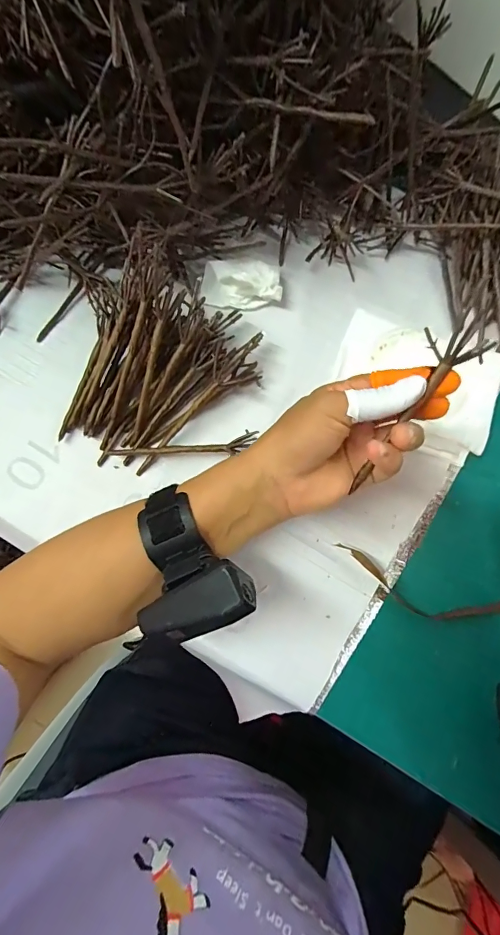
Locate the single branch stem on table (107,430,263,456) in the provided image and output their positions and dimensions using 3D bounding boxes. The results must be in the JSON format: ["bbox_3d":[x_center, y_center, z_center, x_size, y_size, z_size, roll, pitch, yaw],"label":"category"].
[{"bbox_3d":[-0.054,-0.013,0.330,0.119,0.021,0.014,-6,74,-1],"label":"single branch stem on table"}]

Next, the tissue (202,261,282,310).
[{"bbox_3d":[-0.009,-0.167,0.374,0.071,0.028,0.037,-2,74,0],"label":"tissue"}]

